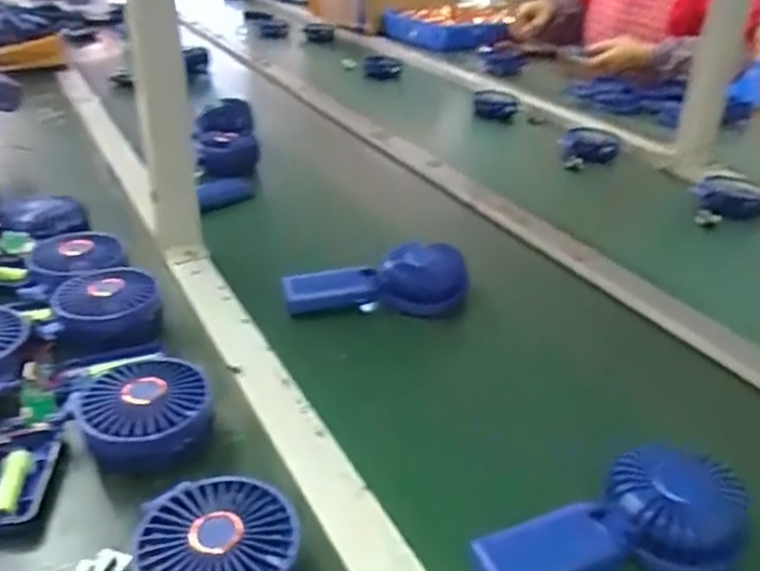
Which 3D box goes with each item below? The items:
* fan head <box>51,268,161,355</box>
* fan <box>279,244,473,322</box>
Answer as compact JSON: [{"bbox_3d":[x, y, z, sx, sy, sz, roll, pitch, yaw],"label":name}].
[{"bbox_3d":[-0.242,0.017,0.592,0.086,0.034,0.094,-10,33,-22],"label":"fan head"},{"bbox_3d":[-0.005,-0.005,0.673,0.177,0.048,0.072,0,31,-7],"label":"fan"}]

